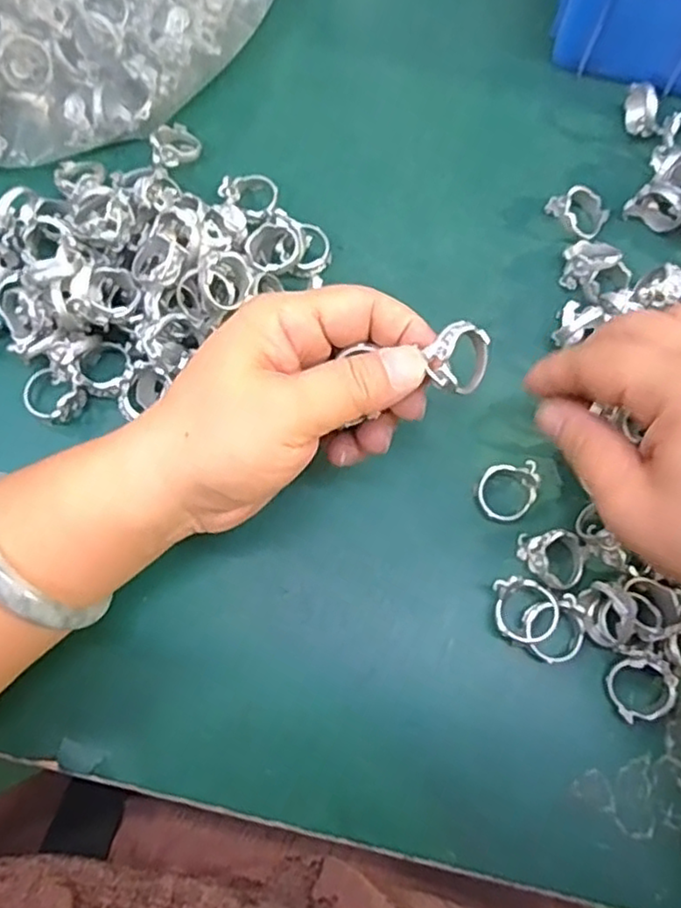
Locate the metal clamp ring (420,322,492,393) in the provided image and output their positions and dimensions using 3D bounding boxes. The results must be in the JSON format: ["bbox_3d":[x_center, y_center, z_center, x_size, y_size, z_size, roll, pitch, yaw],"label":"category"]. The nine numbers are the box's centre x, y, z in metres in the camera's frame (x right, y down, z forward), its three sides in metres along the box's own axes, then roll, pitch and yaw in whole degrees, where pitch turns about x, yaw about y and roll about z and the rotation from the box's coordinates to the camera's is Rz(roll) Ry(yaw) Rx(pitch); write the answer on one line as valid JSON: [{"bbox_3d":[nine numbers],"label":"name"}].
[{"bbox_3d":[0.043,-0.034,0.237,0.024,0.008,0.024,-9,108,-32],"label":"metal clamp ring"}]

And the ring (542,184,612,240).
[{"bbox_3d":[0.118,-0.121,0.333,0.030,0.016,0.025,31,76,7],"label":"ring"}]

